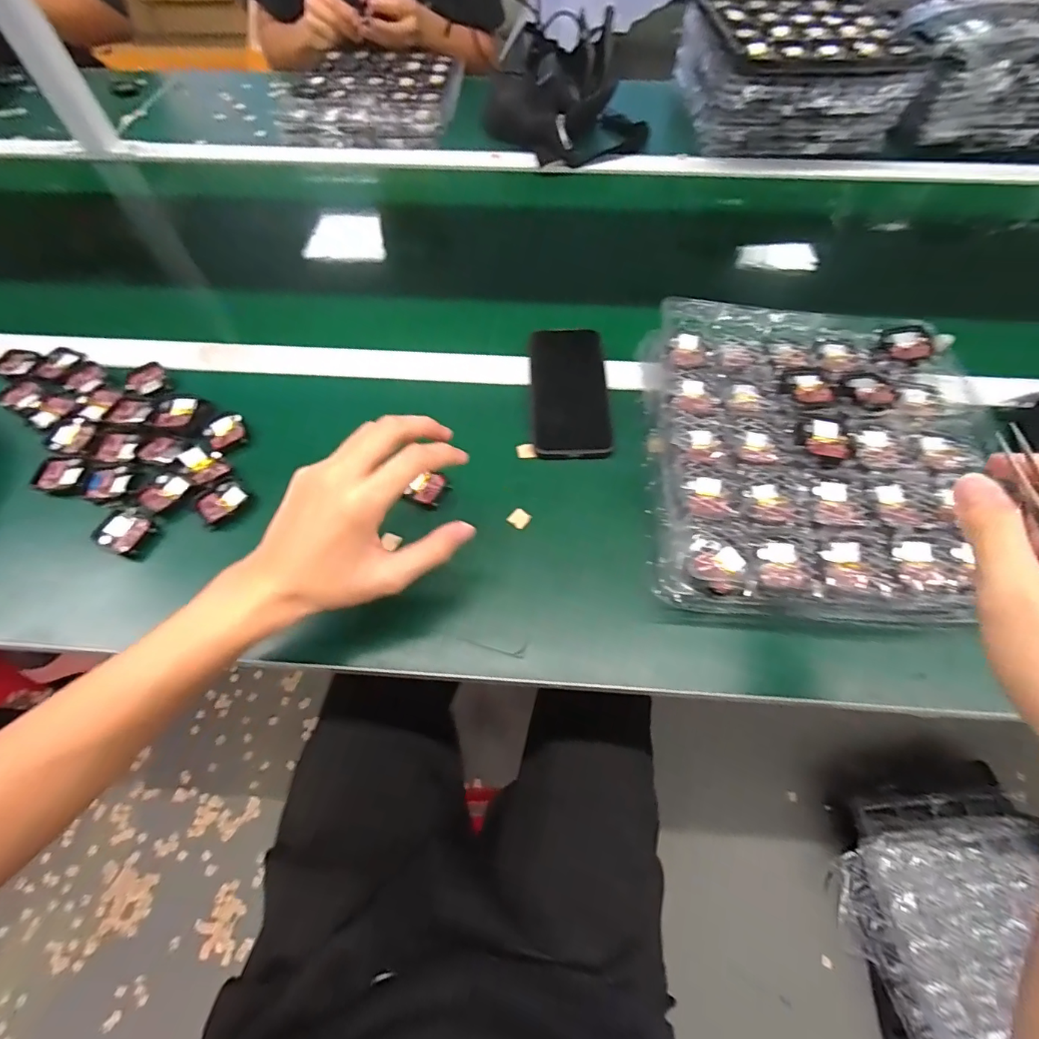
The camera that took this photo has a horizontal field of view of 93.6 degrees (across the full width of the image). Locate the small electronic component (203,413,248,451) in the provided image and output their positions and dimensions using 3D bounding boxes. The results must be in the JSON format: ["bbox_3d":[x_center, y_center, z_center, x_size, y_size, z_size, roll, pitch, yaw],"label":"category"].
[{"bbox_3d":[-0.285,-0.085,0.473,0.035,0.007,0.037,-27,64,-14],"label":"small electronic component"}]

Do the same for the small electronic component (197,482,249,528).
[{"bbox_3d":[-0.268,-0.015,0.440,0.031,0.007,0.040,35,67,19],"label":"small electronic component"}]

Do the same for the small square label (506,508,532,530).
[{"bbox_3d":[0.000,0.000,0.434,0.017,0.006,0.017,35,67,19],"label":"small square label"}]

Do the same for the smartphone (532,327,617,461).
[{"bbox_3d":[0.050,-0.128,0.487,0.075,0.008,0.152,0,66,-1],"label":"smartphone"}]

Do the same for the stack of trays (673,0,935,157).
[{"bbox_3d":[0.398,-0.674,0.736,0.270,0.120,0.261,-6,61,-3],"label":"stack of trays"}]

